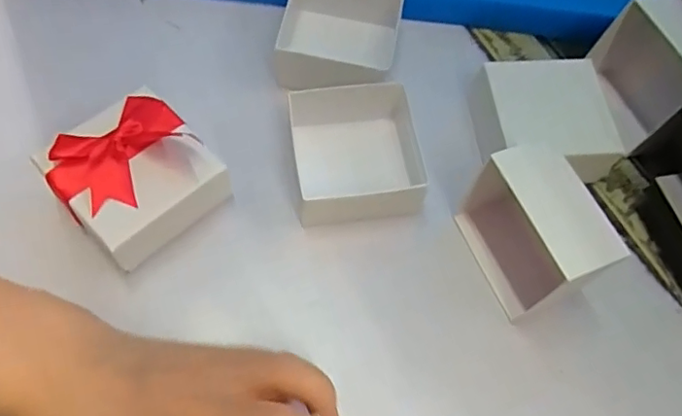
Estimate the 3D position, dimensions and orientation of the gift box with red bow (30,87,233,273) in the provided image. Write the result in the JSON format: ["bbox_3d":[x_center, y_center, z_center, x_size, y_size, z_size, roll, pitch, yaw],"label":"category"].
[{"bbox_3d":[-0.105,-0.015,0.295,0.069,0.049,0.065,-40,73,-22],"label":"gift box with red bow"}]

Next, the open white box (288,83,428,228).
[{"bbox_3d":[0.011,-0.031,0.314,0.071,0.031,0.068,-6,64,-8],"label":"open white box"}]

